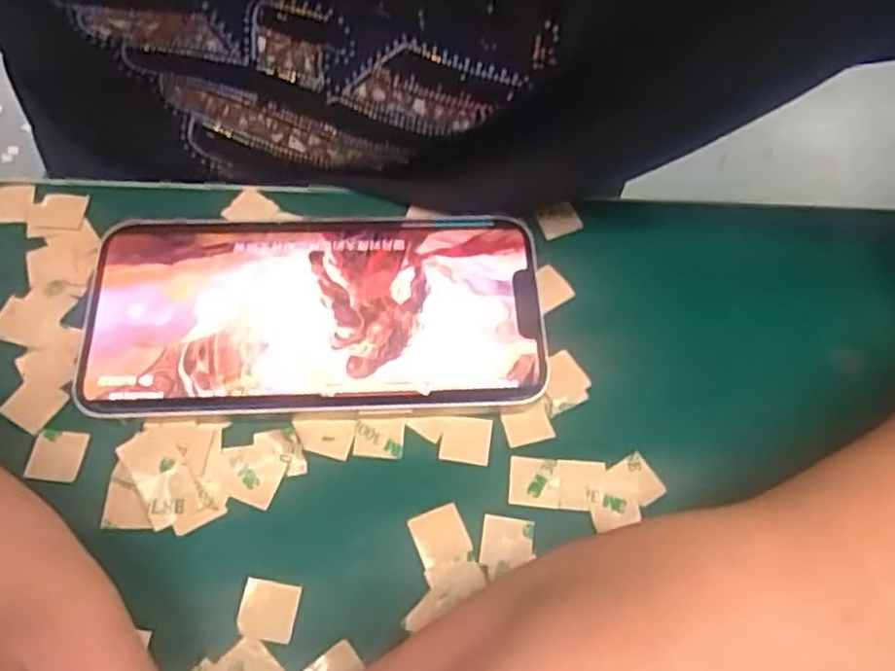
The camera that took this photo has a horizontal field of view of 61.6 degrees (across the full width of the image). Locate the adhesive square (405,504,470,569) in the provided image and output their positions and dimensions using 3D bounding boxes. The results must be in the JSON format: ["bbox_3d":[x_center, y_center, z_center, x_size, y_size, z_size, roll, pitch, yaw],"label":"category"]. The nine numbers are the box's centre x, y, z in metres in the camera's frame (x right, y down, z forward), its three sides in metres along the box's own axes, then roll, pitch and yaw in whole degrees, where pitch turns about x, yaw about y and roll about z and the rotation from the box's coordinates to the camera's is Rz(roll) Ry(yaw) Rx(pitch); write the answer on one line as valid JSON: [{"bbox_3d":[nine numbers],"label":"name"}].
[{"bbox_3d":[-0.002,0.059,0.220,0.015,0.004,0.016,-18,65,-8],"label":"adhesive square"}]

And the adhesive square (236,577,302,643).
[{"bbox_3d":[-0.049,0.075,0.206,0.015,0.004,0.015,9,63,1],"label":"adhesive square"}]

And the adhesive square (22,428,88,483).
[{"bbox_3d":[-0.117,0.036,0.224,0.015,0.004,0.015,7,65,-2],"label":"adhesive square"}]

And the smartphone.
[{"bbox_3d":[-0.042,-0.008,0.246,0.143,0.008,0.072,0,63,-4],"label":"smartphone"}]

